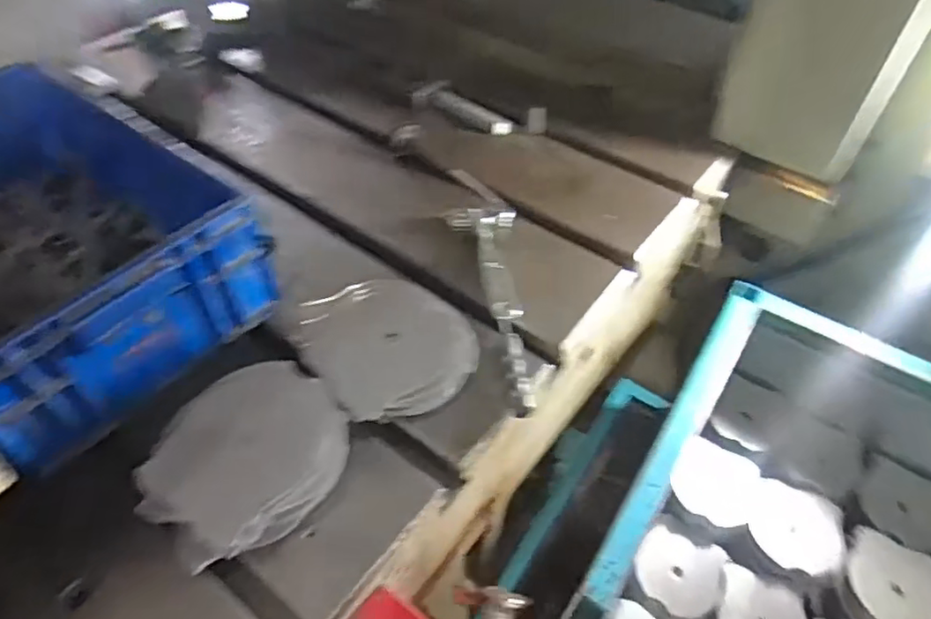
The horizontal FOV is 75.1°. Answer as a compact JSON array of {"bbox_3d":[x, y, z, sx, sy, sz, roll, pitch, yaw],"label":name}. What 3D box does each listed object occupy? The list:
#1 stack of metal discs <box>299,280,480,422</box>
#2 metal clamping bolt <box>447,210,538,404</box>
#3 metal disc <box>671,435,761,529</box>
[{"bbox_3d":[-0.086,0.041,0.655,0.159,0.066,0.159,-31,56,-24],"label":"stack of metal discs"},{"bbox_3d":[0.027,-0.020,0.762,0.094,0.038,0.338,-1,49,-1],"label":"metal clamping bolt"},{"bbox_3d":[0.428,0.297,1.047,0.127,0.014,0.124,22,84,18],"label":"metal disc"}]

